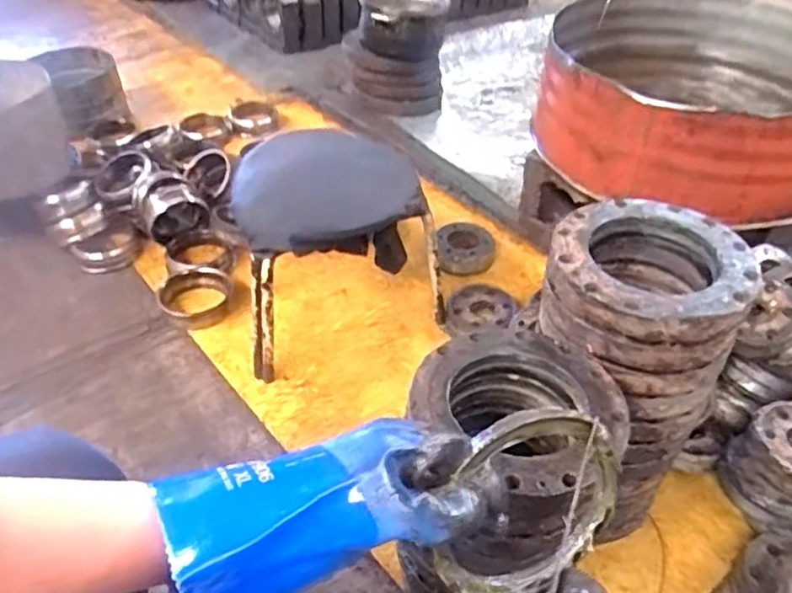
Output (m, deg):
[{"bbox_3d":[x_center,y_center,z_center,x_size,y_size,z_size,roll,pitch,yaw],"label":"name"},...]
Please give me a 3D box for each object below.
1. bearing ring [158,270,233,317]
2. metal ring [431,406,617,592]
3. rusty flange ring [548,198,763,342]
[{"bbox_3d":[-0.380,-0.006,1.224,0.128,0.031,0.128,1,42,-1],"label":"bearing ring"},{"bbox_3d":[0.101,0.154,0.469,0.140,0.159,0.019,11,14,-26],"label":"metal ring"},{"bbox_3d":[0.262,-0.036,0.667,0.196,0.032,0.186,1,42,-1],"label":"rusty flange ring"}]

